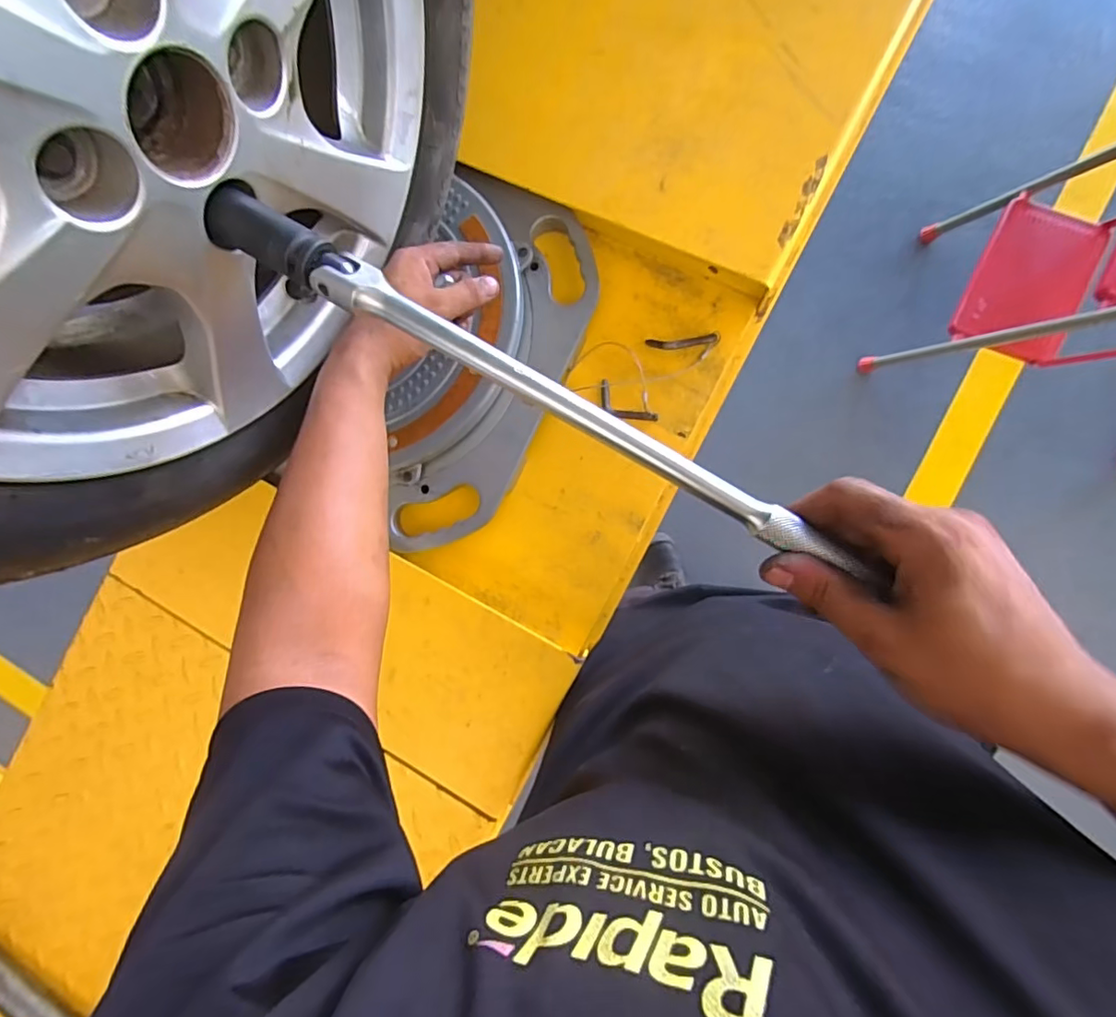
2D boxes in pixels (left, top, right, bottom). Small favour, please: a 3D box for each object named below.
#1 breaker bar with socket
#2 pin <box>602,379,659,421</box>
[{"bbox_3d":[-0.015,-0.065,0.275,0.376,0.030,0.031,30,91,3],"label":"breaker bar with socket"},{"bbox_3d":[0.068,-0.104,0.556,0.069,0.007,0.025,37,92,9],"label":"pin"}]

